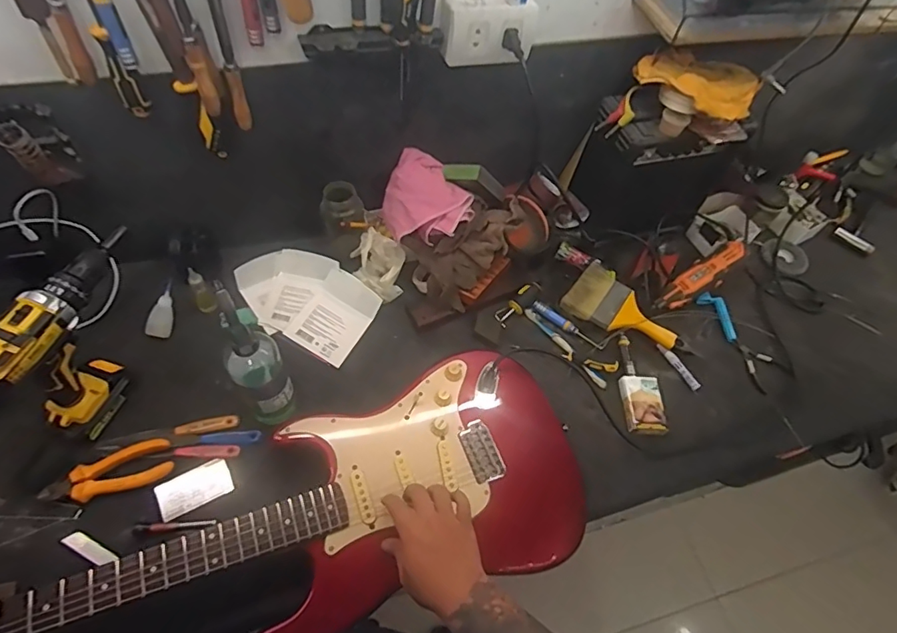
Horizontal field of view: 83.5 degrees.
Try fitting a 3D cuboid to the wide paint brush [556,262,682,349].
[{"bbox_3d":[0.300,-0.009,0.863,0.186,0.023,0.110,34,60,17],"label":"wide paint brush"}]

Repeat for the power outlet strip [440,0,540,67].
[{"bbox_3d":[0.054,-0.382,0.675,0.125,0.078,0.040,-6,57,-9],"label":"power outlet strip"}]

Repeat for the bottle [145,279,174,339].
[{"bbox_3d":[-0.436,-0.011,0.768,0.030,0.017,0.087,11,85,2],"label":"bottle"}]

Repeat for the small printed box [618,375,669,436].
[{"bbox_3d":[0.303,0.138,0.784,0.062,0.025,0.093,0,57,-5],"label":"small printed box"}]

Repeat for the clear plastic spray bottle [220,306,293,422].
[{"bbox_3d":[-0.247,0.071,0.658,0.063,0.216,0.078,-29,63,-21],"label":"clear plastic spray bottle"}]

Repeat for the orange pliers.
[{"bbox_3d":[-0.439,0.199,0.648,0.143,0.019,0.059,-14,59,-14],"label":"orange pliers"}]

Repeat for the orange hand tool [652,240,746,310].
[{"bbox_3d":[0.456,-0.079,0.898,0.214,0.028,0.042,-31,64,-23],"label":"orange hand tool"}]

